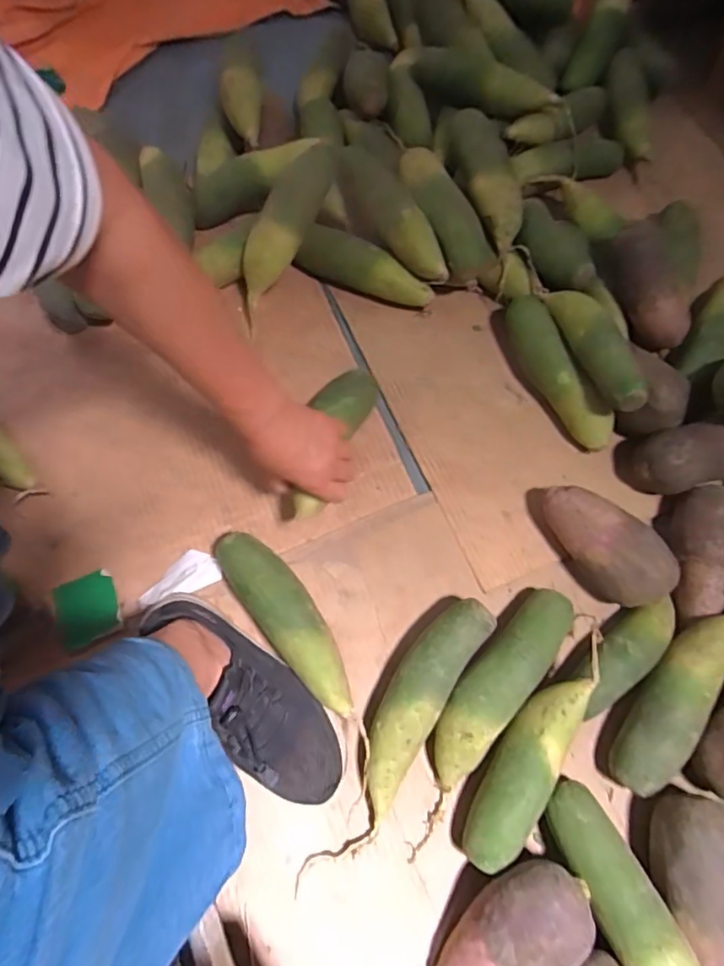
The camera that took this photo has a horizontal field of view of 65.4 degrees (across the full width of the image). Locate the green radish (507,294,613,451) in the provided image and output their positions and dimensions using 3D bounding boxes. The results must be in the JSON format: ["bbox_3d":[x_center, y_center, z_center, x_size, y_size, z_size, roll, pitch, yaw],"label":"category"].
[{"bbox_3d":[0.228,-0.132,0.671,0.049,0.057,0.204,-21,72,-7],"label":"green radish"}]

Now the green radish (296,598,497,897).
[{"bbox_3d":[0.031,0.240,0.534,0.060,0.055,0.296,31,74,10],"label":"green radish"}]

